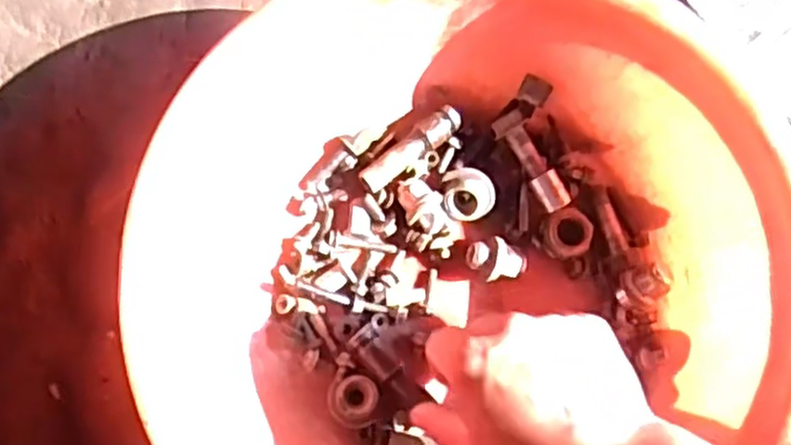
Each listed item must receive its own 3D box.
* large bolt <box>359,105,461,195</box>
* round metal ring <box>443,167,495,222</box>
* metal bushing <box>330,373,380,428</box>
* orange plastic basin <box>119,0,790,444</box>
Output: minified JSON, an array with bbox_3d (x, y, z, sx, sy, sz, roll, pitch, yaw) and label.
[{"bbox_3d":[0.010,-0.049,0.493,0.078,0.012,0.018,-39,87,-6],"label":"large bolt"},{"bbox_3d":[0.049,-0.019,0.490,0.033,0.017,0.035,0,84,-2],"label":"round metal ring"},{"bbox_3d":[-0.027,0.113,0.468,0.032,0.013,0.032,5,61,-9],"label":"metal bushing"},{"bbox_3d":[0.040,0.029,0.436,0.346,0.124,0.339,0,84,-2],"label":"orange plastic basin"}]

